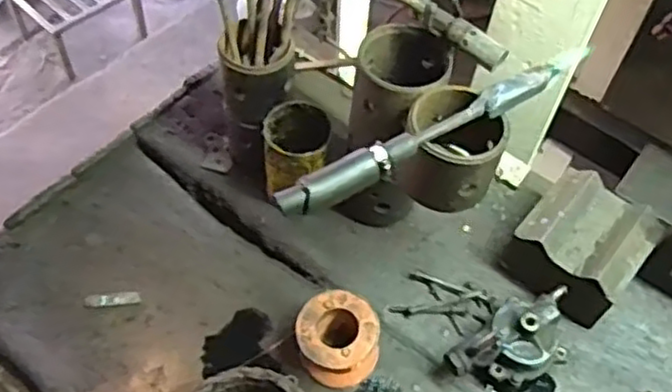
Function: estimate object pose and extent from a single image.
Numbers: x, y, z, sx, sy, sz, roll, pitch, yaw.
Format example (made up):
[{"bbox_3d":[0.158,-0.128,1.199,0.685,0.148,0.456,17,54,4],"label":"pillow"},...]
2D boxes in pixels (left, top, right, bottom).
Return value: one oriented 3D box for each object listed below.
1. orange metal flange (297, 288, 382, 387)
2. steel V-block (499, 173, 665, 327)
[{"bbox_3d":[0.001,0.148,0.710,0.081,0.074,0.074,12,55,5],"label":"orange metal flange"},{"bbox_3d":[0.261,0.058,0.763,0.125,0.091,0.126,34,59,19],"label":"steel V-block"}]

